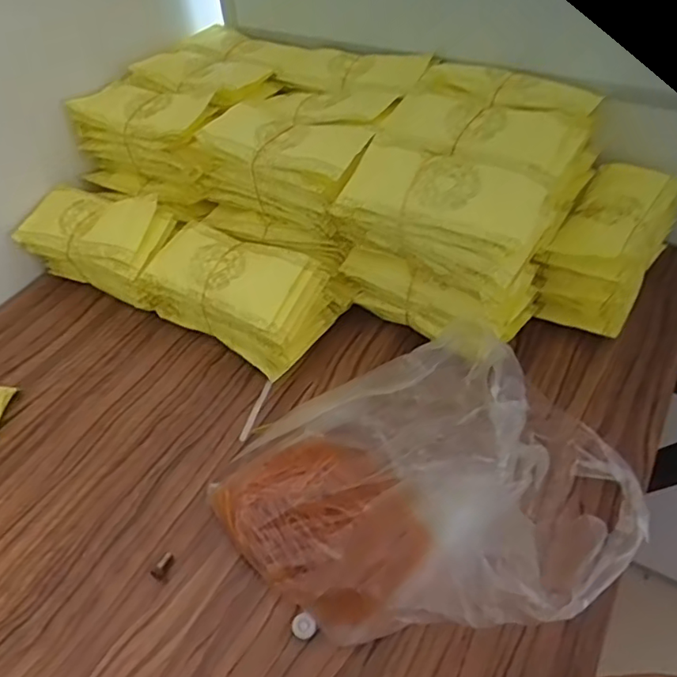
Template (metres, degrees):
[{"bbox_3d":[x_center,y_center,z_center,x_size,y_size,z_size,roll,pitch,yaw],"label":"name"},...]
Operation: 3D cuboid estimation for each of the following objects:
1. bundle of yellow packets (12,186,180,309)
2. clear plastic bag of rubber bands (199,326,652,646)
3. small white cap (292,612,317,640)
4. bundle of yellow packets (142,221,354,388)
[{"bbox_3d":[-0.269,-0.105,0.676,0.181,0.102,0.087,19,52,22],"label":"bundle of yellow packets"},{"bbox_3d":[0.068,0.108,0.440,0.307,0.092,0.230,-19,48,-11],"label":"clear plastic bag of rubber bands"},{"bbox_3d":[-0.025,0.205,0.419,0.016,0.004,0.016,-3,47,4],"label":"small white cap"},{"bbox_3d":[-0.098,-0.052,0.614,0.175,0.090,0.112,25,55,27],"label":"bundle of yellow packets"}]

